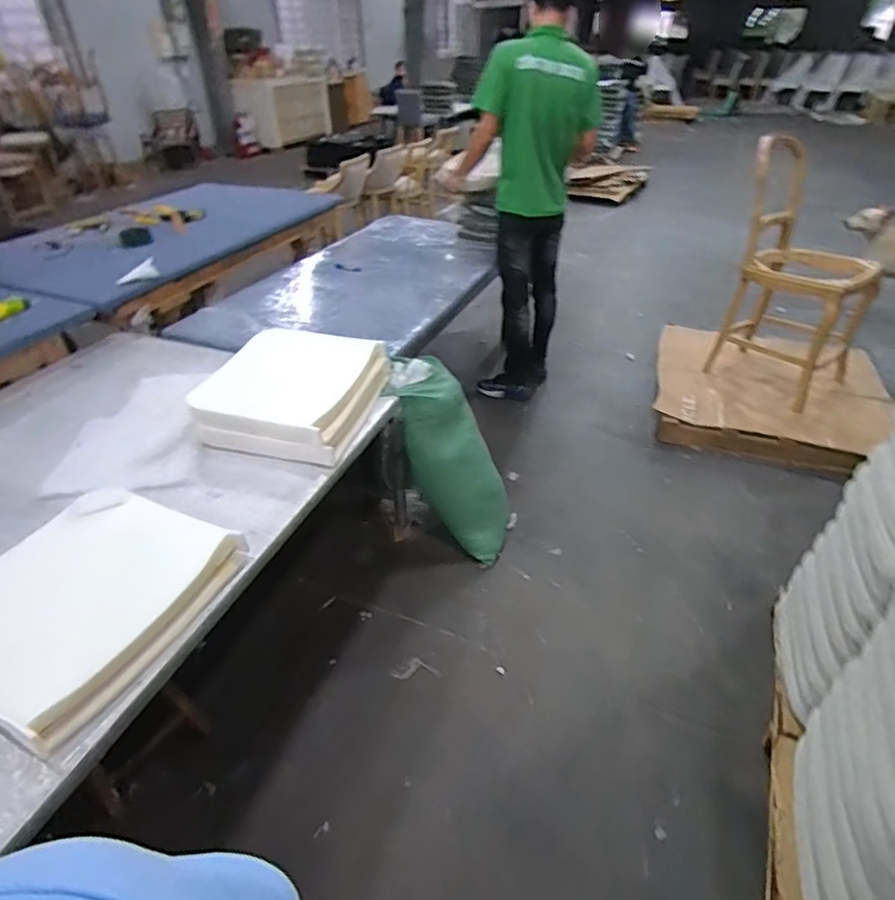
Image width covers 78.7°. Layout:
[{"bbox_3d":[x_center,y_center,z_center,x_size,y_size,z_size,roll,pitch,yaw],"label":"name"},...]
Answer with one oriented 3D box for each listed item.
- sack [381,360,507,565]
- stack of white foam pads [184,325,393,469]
[{"bbox_3d":[-0.002,0.050,1.876,0.232,0.766,0.222,-36,21,-35],"label":"sack"},{"bbox_3d":[-0.451,-0.177,1.567,0.437,0.155,0.454,7,38,9],"label":"stack of white foam pads"}]

